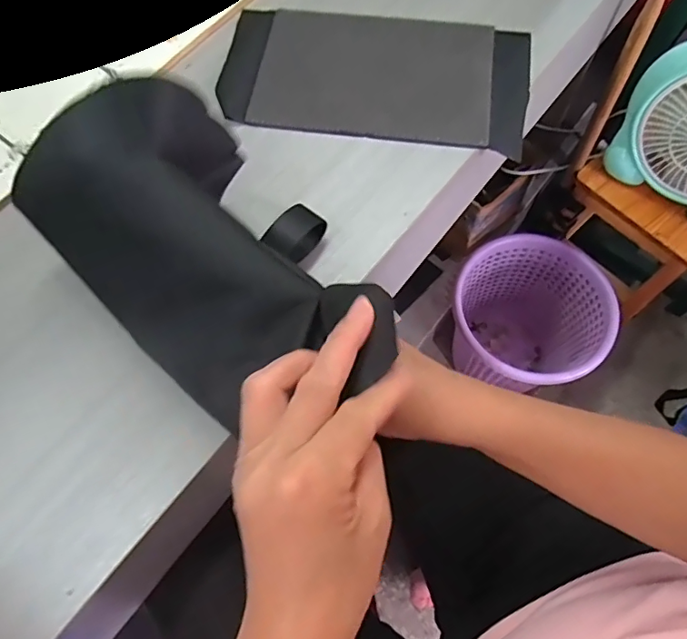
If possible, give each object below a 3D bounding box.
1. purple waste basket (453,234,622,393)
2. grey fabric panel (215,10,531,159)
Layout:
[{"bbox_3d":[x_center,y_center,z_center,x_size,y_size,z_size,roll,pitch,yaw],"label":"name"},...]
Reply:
[{"bbox_3d":[0.339,0.030,1.037,0.266,0.298,0.268,0,67,1],"label":"purple waste basket"},{"bbox_3d":[0.030,-0.235,0.496,0.286,0.014,0.146,7,67,4],"label":"grey fabric panel"}]

